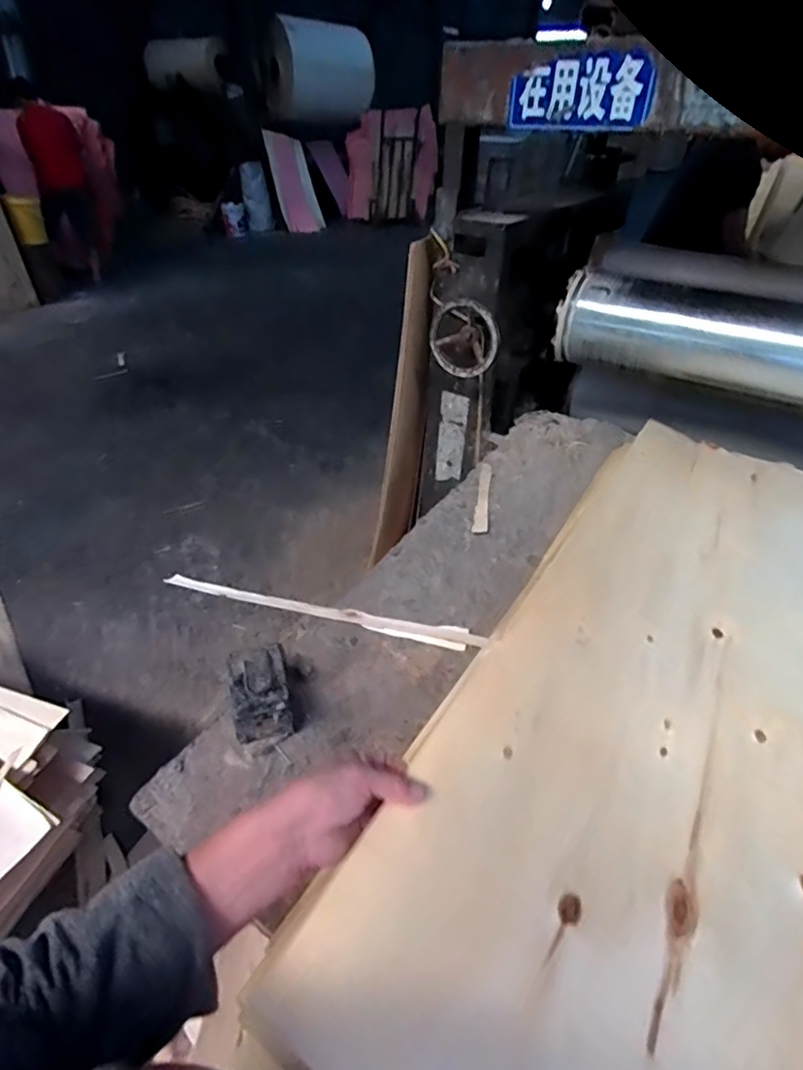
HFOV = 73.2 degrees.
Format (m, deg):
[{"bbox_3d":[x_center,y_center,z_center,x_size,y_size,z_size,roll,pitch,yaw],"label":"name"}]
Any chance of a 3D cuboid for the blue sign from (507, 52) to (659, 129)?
[{"bbox_3d":[0.293,-0.733,0.897,0.232,0.088,0.011,16,46,22],"label":"blue sign"}]

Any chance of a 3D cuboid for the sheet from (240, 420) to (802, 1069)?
[{"bbox_3d":[0.435,0.196,0.640,0.614,0.148,1.128,26,42,22],"label":"sheet"}]

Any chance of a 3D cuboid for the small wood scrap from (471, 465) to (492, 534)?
[{"bbox_3d":[0.169,-0.079,1.107,0.029,0.013,0.242,11,38,5],"label":"small wood scrap"}]

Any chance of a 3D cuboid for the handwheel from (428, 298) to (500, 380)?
[{"bbox_3d":[0.138,-0.434,1.202,0.158,0.158,0.031,20,40,15],"label":"handwheel"}]

